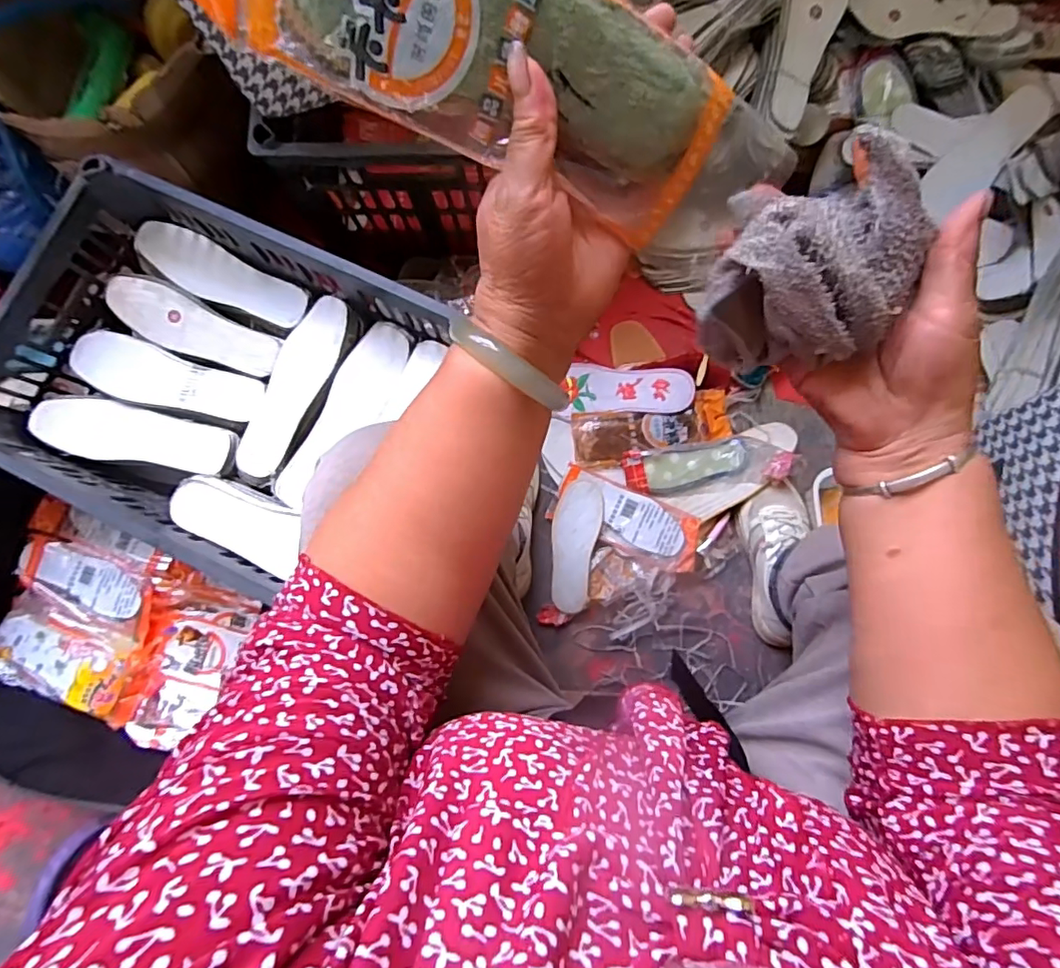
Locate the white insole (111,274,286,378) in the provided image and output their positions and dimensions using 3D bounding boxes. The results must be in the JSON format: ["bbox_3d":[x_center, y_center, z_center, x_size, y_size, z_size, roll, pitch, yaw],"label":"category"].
[{"bbox_3d":[-0.405,-0.188,0.680,0.214,0.028,0.063,25,82,-5],"label":"white insole"}]

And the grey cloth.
[{"bbox_3d":[0.136,-0.101,0.277,0.093,0.072,0.077,-24,83,-3],"label":"grey cloth"}]

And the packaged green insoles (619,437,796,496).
[{"bbox_3d":[0.249,-0.025,0.788,0.225,0.027,0.067,-6,83,-2],"label":"packaged green insoles"}]

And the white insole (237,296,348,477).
[{"bbox_3d":[-0.275,-0.114,0.655,0.071,0.007,0.218,21,86,12],"label":"white insole"}]

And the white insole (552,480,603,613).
[{"bbox_3d":[0.061,0.086,0.791,0.063,0.009,0.179,10,83,0],"label":"white insole"}]

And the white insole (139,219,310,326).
[{"bbox_3d":[-0.376,-0.251,0.692,0.221,0.027,0.065,29,84,3],"label":"white insole"}]

